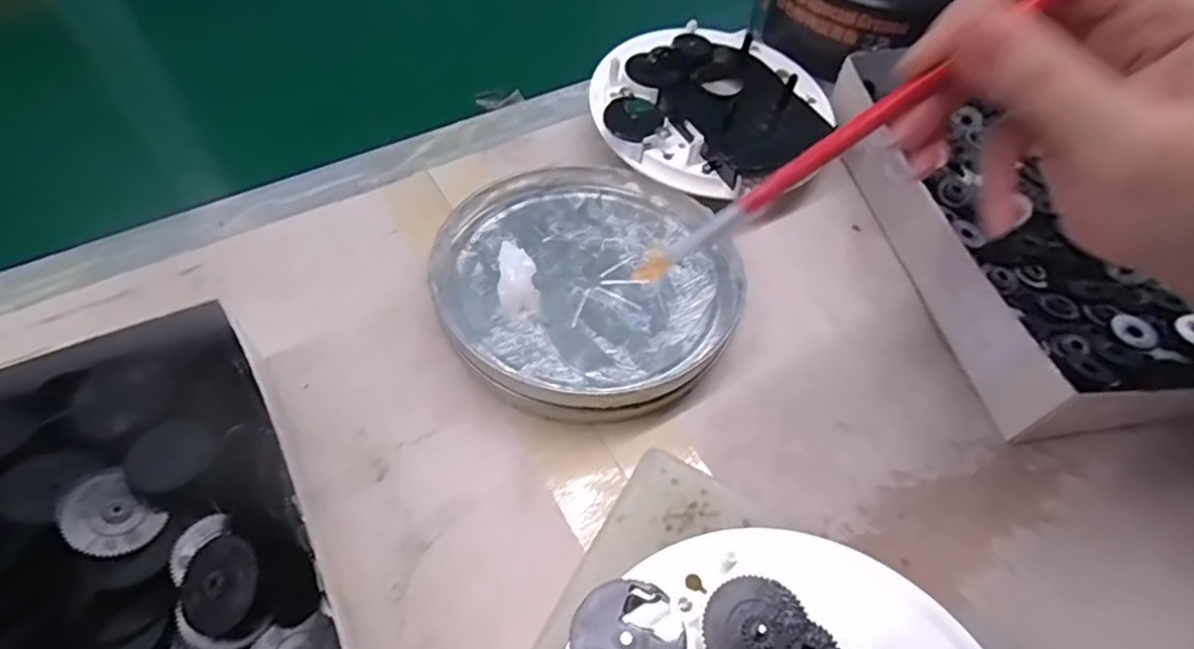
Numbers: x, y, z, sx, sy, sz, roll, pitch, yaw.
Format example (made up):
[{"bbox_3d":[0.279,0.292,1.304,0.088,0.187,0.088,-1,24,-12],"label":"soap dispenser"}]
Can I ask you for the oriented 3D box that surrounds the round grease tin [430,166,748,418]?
[{"bbox_3d":[-0.005,-0.022,0.274,0.126,0.023,0.128,1,56,-2],"label":"round grease tin"}]

